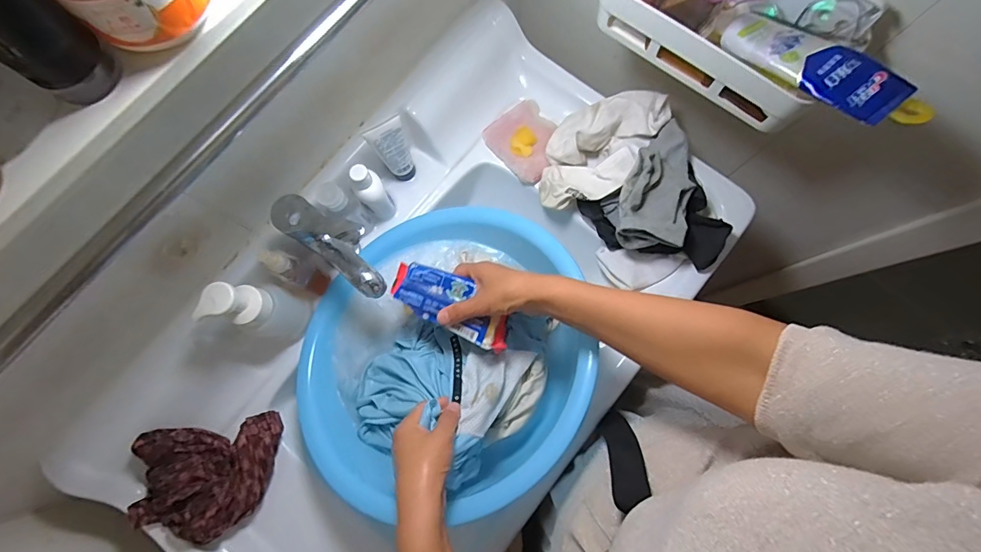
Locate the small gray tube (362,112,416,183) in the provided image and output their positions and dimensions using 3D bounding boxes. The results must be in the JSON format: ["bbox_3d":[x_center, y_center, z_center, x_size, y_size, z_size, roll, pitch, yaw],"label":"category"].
[{"bbox_3d":[-0.126,-0.163,0.571,0.047,0.112,0.025,-28,79,-5],"label":"small gray tube"}]

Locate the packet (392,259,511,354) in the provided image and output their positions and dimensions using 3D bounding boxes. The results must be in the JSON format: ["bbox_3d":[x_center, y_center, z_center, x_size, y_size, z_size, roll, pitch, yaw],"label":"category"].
[{"bbox_3d":[-0.045,0.034,0.501,0.150,0.019,0.061,35,81,6],"label":"packet"}]

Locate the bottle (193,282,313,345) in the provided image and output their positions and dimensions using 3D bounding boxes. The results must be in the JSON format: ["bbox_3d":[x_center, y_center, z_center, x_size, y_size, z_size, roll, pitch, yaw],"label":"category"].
[{"bbox_3d":[-0.268,0.040,0.504,0.045,0.145,0.056,21,79,6],"label":"bottle"}]

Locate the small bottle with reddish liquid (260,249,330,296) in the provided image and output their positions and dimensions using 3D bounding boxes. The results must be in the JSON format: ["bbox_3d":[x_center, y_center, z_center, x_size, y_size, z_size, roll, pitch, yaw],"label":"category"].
[{"bbox_3d":[-0.238,-0.006,0.533,0.031,0.115,0.033,33,81,8],"label":"small bottle with reddish liquid"}]

